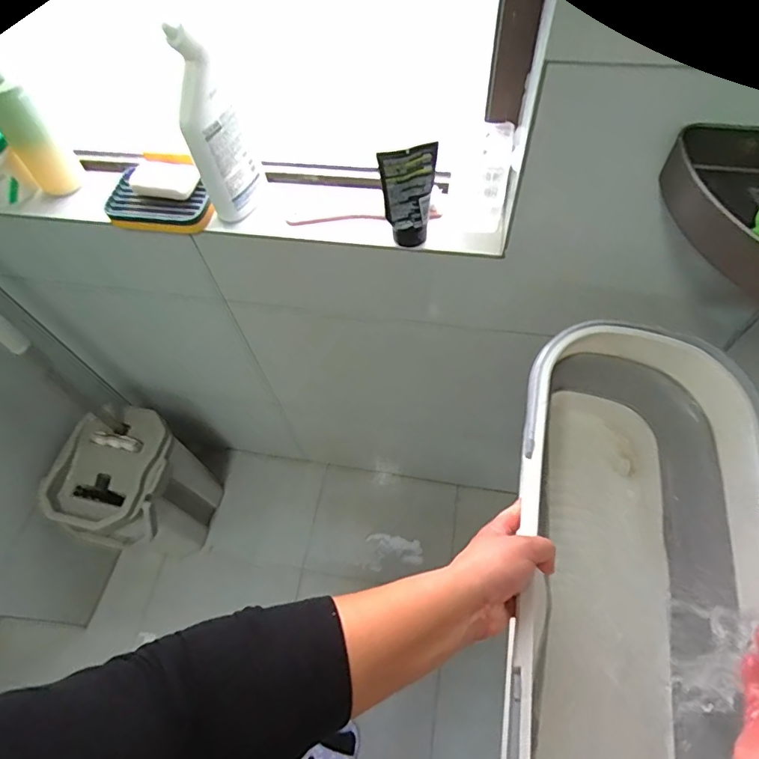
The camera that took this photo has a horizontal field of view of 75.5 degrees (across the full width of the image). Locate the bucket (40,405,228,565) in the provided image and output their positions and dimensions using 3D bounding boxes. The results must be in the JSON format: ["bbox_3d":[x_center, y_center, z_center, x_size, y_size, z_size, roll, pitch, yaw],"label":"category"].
[{"bbox_3d":[-0.629,0.296,1.317,0.288,0.484,0.299,-1,67,2],"label":"bucket"}]

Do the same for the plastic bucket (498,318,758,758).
[{"bbox_3d":[0.257,0.215,0.531,0.245,0.238,0.538,9,67,7],"label":"plastic bucket"}]

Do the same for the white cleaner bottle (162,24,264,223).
[{"bbox_3d":[-0.203,-0.299,0.616,0.075,0.231,0.079,-17,67,-5],"label":"white cleaner bottle"}]

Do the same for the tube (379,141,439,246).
[{"bbox_3d":[0.037,-0.221,0.612,0.069,0.121,0.046,-6,66,0],"label":"tube"}]

